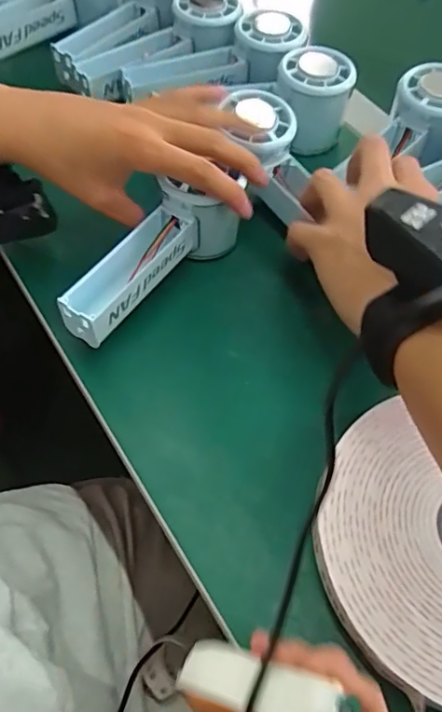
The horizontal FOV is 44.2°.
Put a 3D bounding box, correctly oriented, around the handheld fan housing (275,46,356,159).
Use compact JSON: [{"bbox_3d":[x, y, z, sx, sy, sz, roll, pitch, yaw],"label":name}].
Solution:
[{"bbox_3d":[0.070,-0.194,0.423,0.055,0.059,0.058,8,59,3],"label":"handheld fan housing"}]

